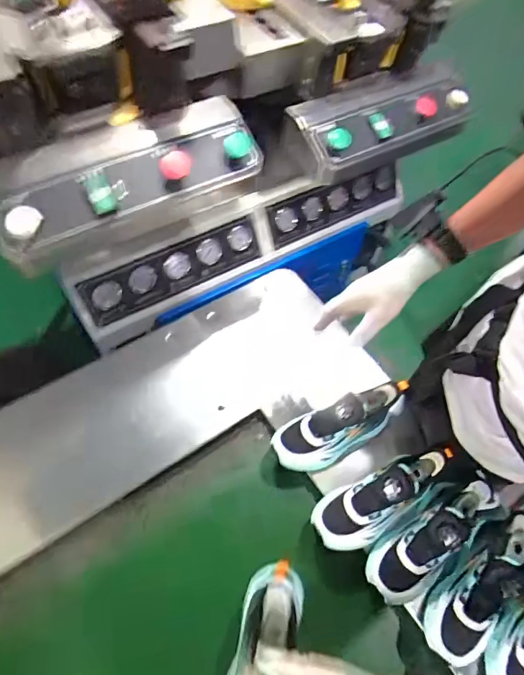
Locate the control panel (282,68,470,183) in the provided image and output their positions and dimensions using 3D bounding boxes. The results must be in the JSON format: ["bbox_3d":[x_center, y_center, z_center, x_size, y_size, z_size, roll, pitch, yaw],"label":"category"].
[{"bbox_3d":[0.261,-0.470,0.909,0.393,0.050,0.175,-28,94,-18],"label":"control panel"}]

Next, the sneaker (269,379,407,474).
[{"bbox_3d":[0.141,0.149,0.706,0.246,0.138,0.085,-14,62,-12],"label":"sneaker"}]

